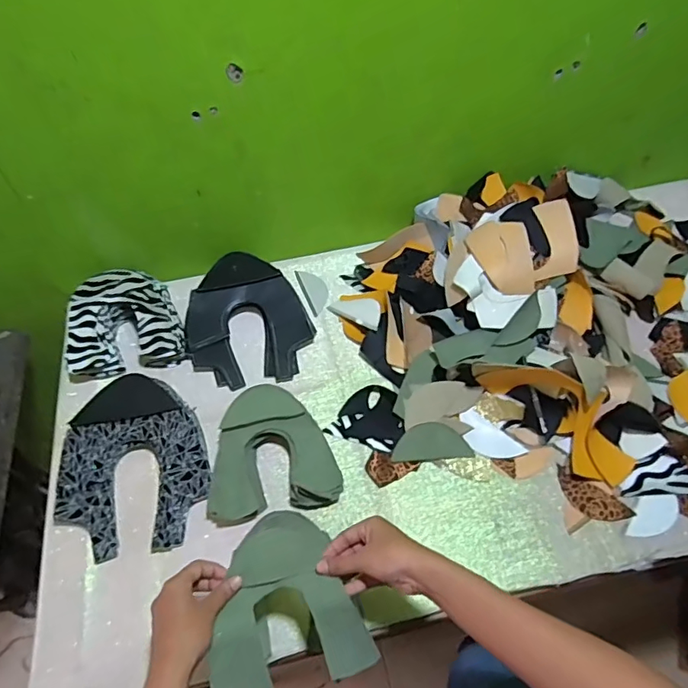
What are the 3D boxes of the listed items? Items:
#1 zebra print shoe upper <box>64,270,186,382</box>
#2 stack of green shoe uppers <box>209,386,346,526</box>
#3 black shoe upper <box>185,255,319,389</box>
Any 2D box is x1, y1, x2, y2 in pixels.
[{"bbox_3d":[-0.349,-0.037,0.799,0.173,0.076,0.160,-14,57,-7],"label":"zebra print shoe upper"},{"bbox_3d":[-0.103,0.144,0.688,0.176,0.044,0.170,-10,57,-5],"label":"stack of green shoe uppers"},{"bbox_3d":[-0.158,-0.045,0.807,0.195,0.051,0.227,-15,57,-8],"label":"black shoe upper"}]

